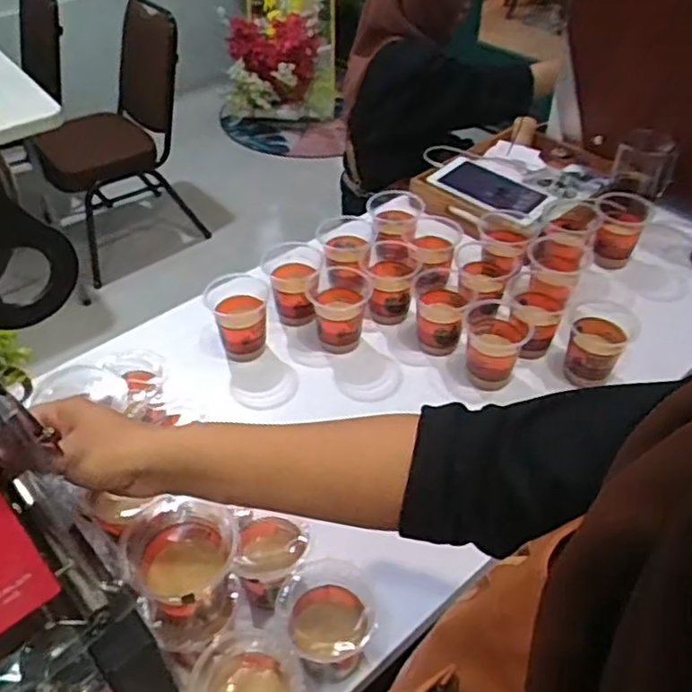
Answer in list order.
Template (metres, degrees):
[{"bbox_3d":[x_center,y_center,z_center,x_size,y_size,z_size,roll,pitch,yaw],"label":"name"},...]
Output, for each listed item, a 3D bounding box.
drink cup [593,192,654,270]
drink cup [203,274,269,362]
[{"bbox_3d":[0.435,-0.187,1.090,0.080,0.085,0.086,20,48,19],"label":"drink cup"},{"bbox_3d":[-0.150,-0.038,0.946,0.082,0.096,0.087,0,44,0],"label":"drink cup"}]

